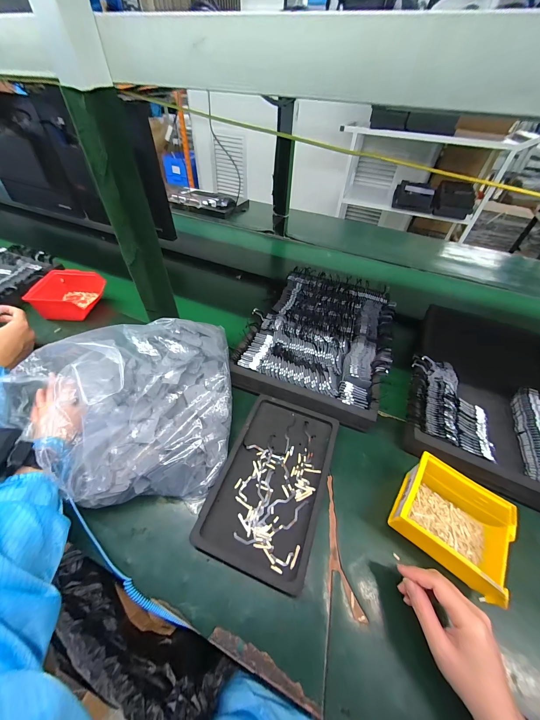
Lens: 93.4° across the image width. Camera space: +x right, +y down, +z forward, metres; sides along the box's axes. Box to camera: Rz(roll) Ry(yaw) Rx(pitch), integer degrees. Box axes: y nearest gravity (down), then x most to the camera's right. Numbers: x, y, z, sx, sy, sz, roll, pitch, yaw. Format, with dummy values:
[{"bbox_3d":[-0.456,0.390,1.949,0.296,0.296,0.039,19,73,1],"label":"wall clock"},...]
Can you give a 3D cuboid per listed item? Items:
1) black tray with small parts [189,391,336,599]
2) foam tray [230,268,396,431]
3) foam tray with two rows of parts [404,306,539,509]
[{"bbox_3d":[0.008,0.180,0.400,0.156,0.023,0.249,18,49,12],"label":"black tray with small parts"},{"bbox_3d":[0.125,-0.068,0.614,0.310,0.051,0.445,17,49,12],"label":"foam tray"},{"bbox_3d":[0.434,0.056,0.501,0.289,0.091,0.399,22,50,16],"label":"foam tray with two rows of parts"}]

